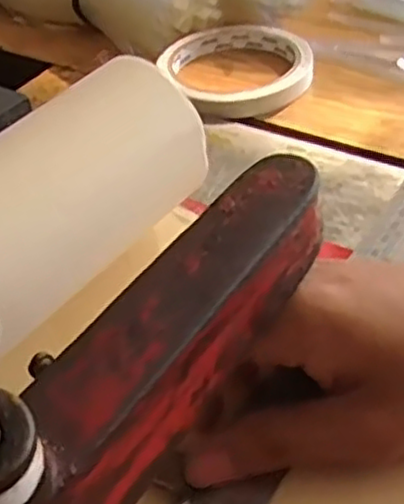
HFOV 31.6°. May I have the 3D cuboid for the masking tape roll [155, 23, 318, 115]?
[{"bbox_3d":[0.024,-0.115,0.442,0.088,0.013,0.089,-4,41,4],"label":"masking tape roll"}]

